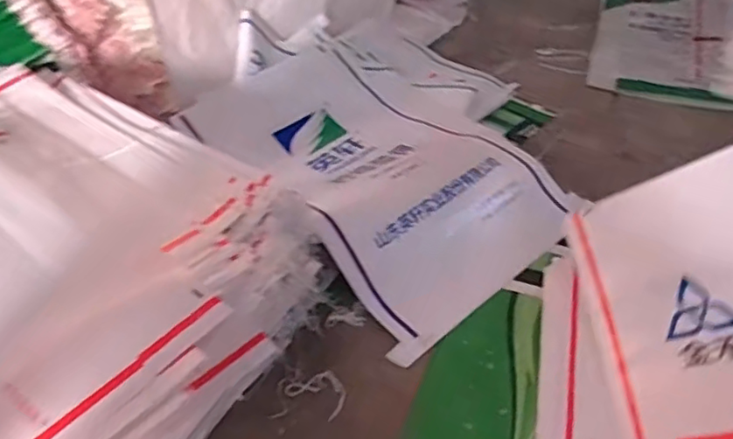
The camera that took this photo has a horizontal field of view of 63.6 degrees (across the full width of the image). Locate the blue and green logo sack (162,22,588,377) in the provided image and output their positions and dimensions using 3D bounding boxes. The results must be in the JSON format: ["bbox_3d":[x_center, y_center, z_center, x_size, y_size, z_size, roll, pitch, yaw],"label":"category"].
[{"bbox_3d":[0.032,-0.129,1.258,0.562,0.174,0.737,-32,49,-27],"label":"blue and green logo sack"}]

